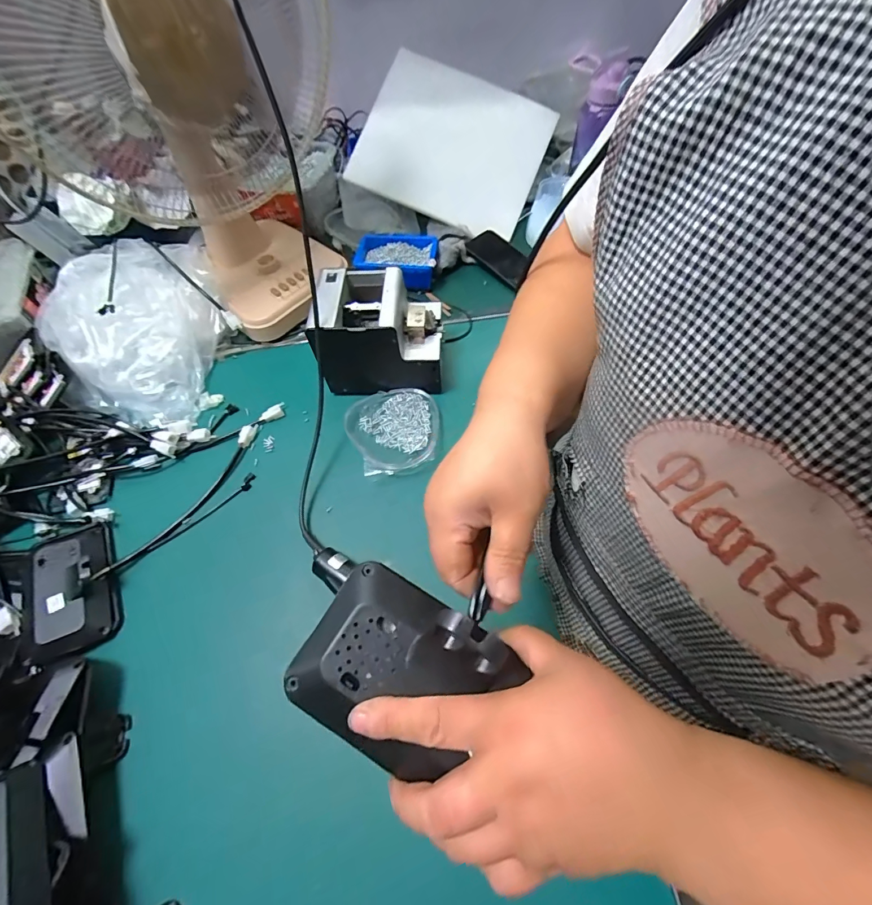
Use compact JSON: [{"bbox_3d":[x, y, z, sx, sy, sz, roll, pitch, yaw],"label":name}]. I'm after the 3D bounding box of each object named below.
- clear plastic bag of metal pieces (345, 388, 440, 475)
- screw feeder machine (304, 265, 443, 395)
[{"bbox_3d":[-0.063,-0.034,0.610,0.135,0.028,0.147,-8,62,-1],"label":"clear plastic bag of metal pieces"},{"bbox_3d":[-0.083,-0.182,0.627,0.174,0.140,0.126,-4,62,2],"label":"screw feeder machine"}]

